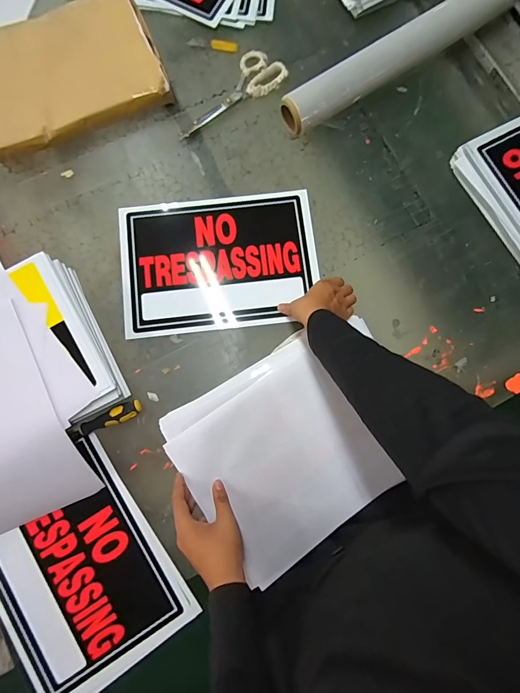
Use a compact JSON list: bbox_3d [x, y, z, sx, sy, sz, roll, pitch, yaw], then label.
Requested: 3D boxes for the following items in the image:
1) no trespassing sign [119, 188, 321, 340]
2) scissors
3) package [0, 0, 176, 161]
[{"bbox_3d":[-0.073,-0.157,0.665,0.349,0.010,0.252,-6,80,-1],"label":"no trespassing sign"},{"bbox_3d":[-0.064,-0.493,0.705,0.243,0.018,0.090,-35,82,-7],"label":"scissors"},{"bbox_3d":[-0.377,-0.527,0.691,0.358,0.053,0.264,-23,81,-5],"label":"package"}]

